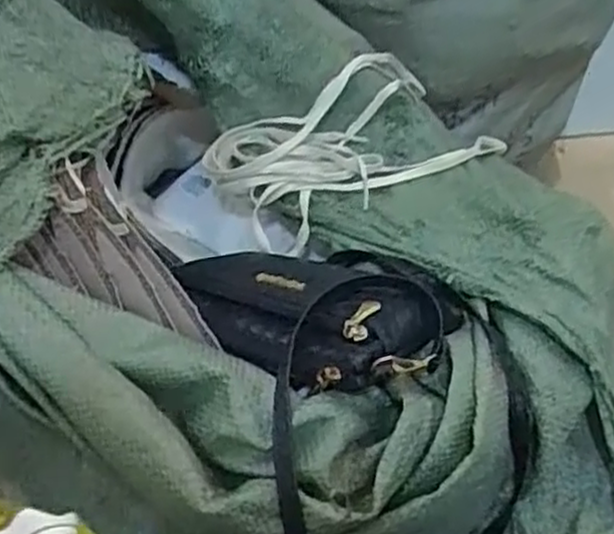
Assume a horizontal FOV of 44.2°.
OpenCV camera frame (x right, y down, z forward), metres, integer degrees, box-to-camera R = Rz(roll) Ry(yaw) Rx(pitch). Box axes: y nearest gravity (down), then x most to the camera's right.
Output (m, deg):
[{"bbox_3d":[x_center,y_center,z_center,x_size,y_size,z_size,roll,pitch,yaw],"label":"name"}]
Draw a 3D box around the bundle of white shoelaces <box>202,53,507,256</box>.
[{"bbox_3d":[0.047,-0.111,0.645,0.253,0.093,0.110,-24,46,-18],"label":"bundle of white shoelaces"}]

